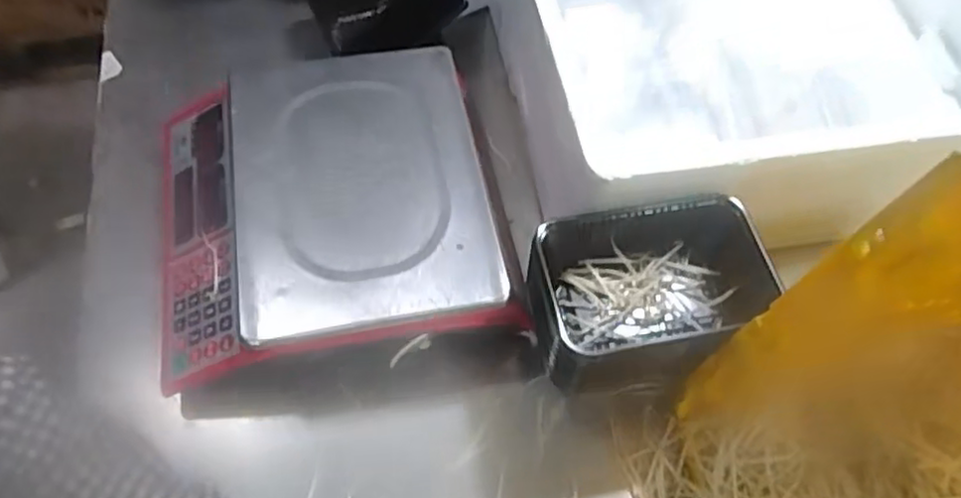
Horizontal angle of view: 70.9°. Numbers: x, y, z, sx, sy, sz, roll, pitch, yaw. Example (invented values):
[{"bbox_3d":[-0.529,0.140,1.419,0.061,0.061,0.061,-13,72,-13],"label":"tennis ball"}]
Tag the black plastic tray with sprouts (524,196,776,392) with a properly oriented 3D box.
[{"bbox_3d":[0.144,0.030,0.569,0.184,0.078,0.122,-6,61,-7],"label":"black plastic tray with sprouts"}]

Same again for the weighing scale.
[{"bbox_3d":[-0.138,-0.028,0.645,0.323,0.124,0.325,-10,62,-9],"label":"weighing scale"}]

